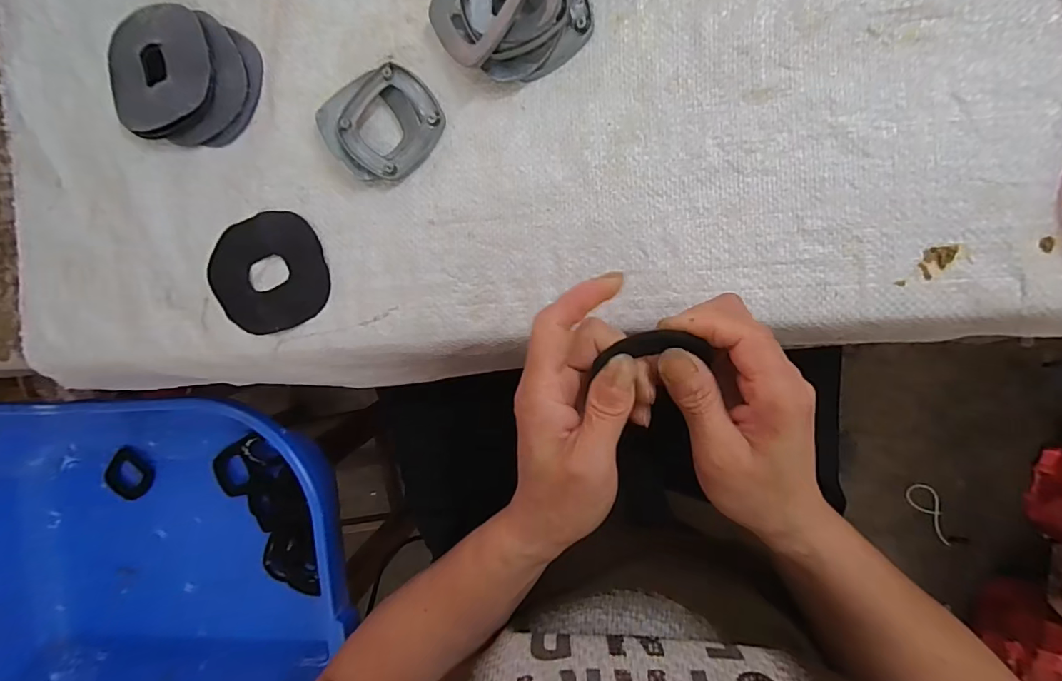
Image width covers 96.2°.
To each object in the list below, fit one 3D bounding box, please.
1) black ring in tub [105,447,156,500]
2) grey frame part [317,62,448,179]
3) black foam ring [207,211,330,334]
[{"bbox_3d":[-0.538,0.182,0.639,0.058,0.018,0.056,28,97,7],"label":"black ring in tub"},{"bbox_3d":[-0.094,-0.137,0.300,0.068,0.013,0.066,-40,87,9],"label":"grey frame part"},{"bbox_3d":[-0.176,-0.045,0.320,0.080,0.005,0.077,1,94,9],"label":"black foam ring"}]

